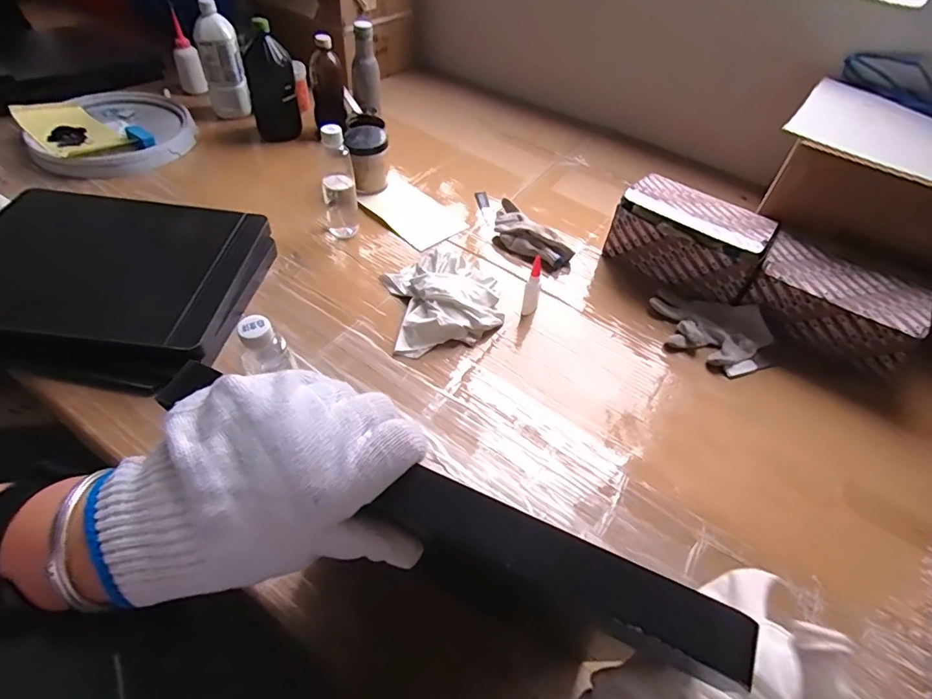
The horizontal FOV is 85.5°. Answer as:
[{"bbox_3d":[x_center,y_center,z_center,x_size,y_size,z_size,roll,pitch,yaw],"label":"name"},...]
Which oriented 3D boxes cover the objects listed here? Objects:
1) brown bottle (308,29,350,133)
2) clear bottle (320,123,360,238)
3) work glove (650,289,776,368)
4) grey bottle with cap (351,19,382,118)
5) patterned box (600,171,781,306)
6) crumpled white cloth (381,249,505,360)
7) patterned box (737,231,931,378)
[{"bbox_3d":[-0.303,-0.575,1.097,0.072,0.199,0.073,-7,49,-12],"label":"brown bottle"},{"bbox_3d":[-0.214,-0.275,0.850,0.054,0.196,0.049,-7,49,-12],"label":"clear bottle"},{"bbox_3d":[0.394,-0.036,0.821,0.189,0.034,0.133,25,50,16],"label":"work glove"},{"bbox_3d":[-0.233,-0.636,1.146,0.060,0.187,0.067,24,42,27],"label":"grey bottle with cap"},{"bbox_3d":[0.392,-0.203,0.890,0.245,0.120,0.153,27,51,18],"label":"patterned box"},{"bbox_3d":[-0.032,-0.086,0.806,0.189,0.055,0.205,-4,49,-10],"label":"crumpled white cloth"},{"bbox_3d":[0.595,-0.082,0.821,0.238,0.103,0.150,29,51,19],"label":"patterned box"}]

